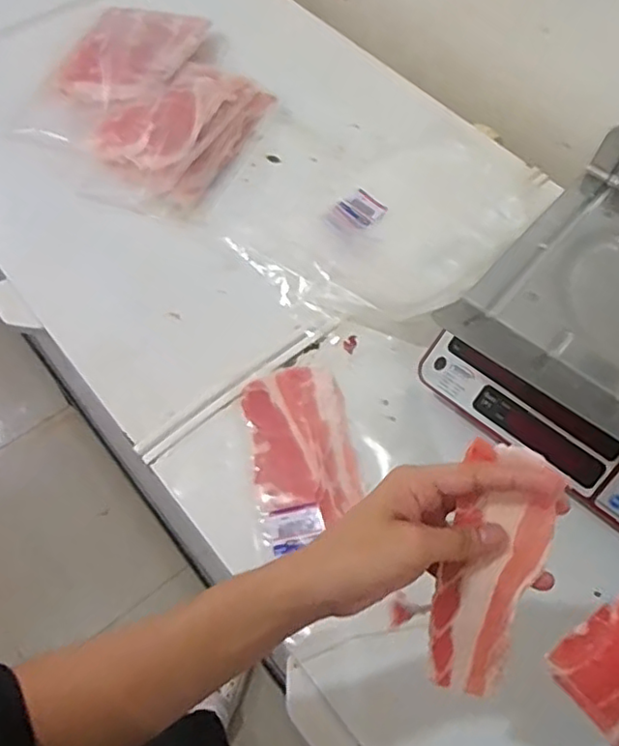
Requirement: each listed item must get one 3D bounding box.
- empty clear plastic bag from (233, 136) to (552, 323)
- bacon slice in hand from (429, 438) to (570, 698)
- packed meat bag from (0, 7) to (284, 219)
[{"bbox_3d":[0.127,-0.198,0.815,0.399,0.029,0.251,-35,66,-17],"label":"empty clear plastic bag"},{"bbox_3d":[0.115,0.132,0.412,0.059,0.016,0.172,14,101,9],"label":"bacon slice in hand"},{"bbox_3d":[-0.236,-0.403,0.911,0.342,0.068,0.364,18,63,10],"label":"packed meat bag"}]

